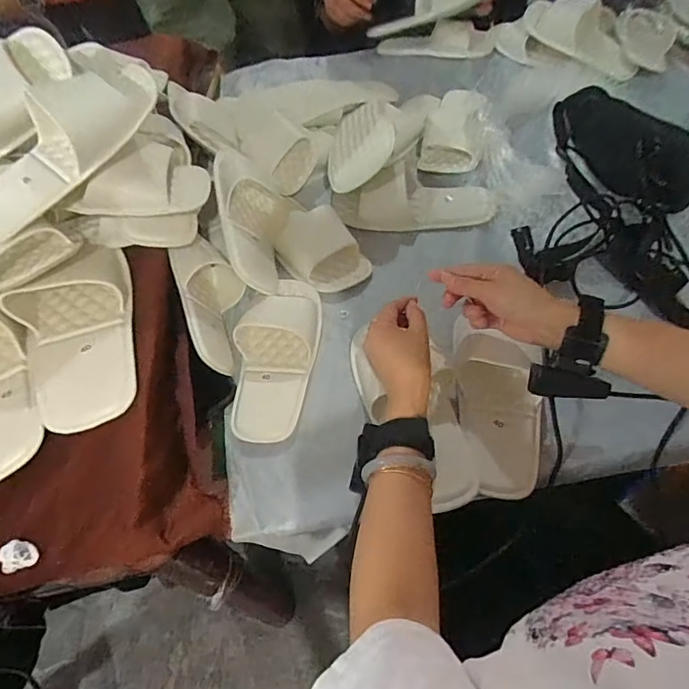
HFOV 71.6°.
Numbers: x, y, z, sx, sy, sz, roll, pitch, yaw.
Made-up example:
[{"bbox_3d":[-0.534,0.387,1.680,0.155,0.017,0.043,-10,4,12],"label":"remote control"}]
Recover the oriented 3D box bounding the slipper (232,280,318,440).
[{"bbox_3d":[-0.084,0.004,0.582,0.102,0.060,0.229,-1,55,6],"label":"slipper"}]

